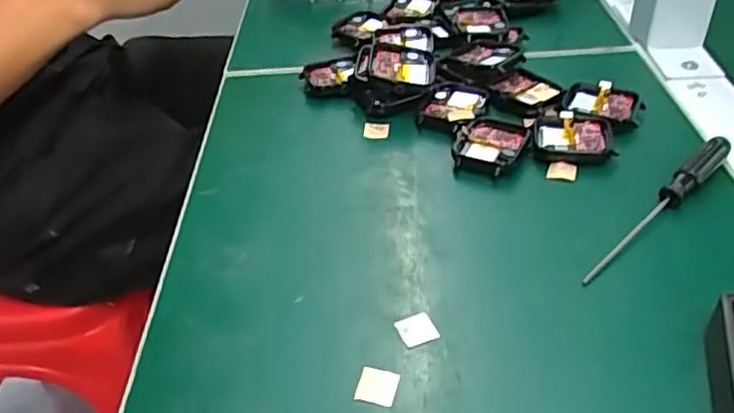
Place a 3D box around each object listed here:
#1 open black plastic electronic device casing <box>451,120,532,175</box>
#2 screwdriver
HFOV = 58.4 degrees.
[{"bbox_3d":[0.071,-0.036,0.378,0.037,0.008,0.046,16,43,23],"label":"open black plastic electronic device casing"},{"bbox_3d":[0.147,-0.001,0.326,0.130,0.012,0.010,-34,46,-29],"label":"screwdriver"}]

